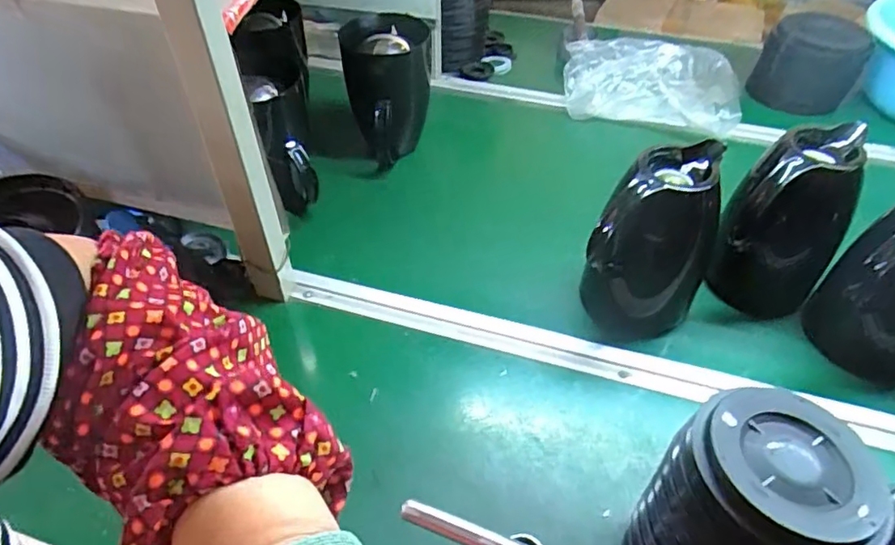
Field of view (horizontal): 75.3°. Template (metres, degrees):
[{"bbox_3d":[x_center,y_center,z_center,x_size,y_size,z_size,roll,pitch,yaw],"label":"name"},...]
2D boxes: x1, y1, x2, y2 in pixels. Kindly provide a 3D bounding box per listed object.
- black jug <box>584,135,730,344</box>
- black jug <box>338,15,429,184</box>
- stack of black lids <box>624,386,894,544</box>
[{"bbox_3d":[0.223,-0.014,0.642,0.123,0.225,0.130,18,47,17],"label":"black jug"},{"bbox_3d":[-0.091,-0.272,0.873,0.117,0.169,0.149,-9,45,-10],"label":"black jug"},{"bbox_3d":[0.217,0.189,0.431,0.127,0.181,0.115,-30,52,-27],"label":"stack of black lids"}]

